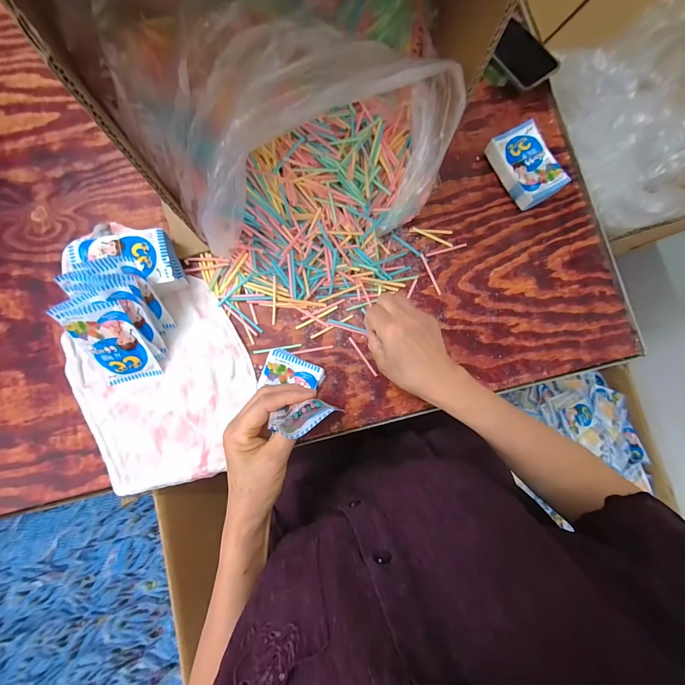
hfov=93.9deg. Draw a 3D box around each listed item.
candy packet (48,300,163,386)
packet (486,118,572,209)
[{"bbox_3d":[-0.267,0.003,0.370,0.067,0.009,0.106,-15,124,-6],"label":"candy packet"},{"bbox_3d":[0.263,-0.253,0.460,0.073,0.030,0.108,-30,85,-7],"label":"packet"}]

